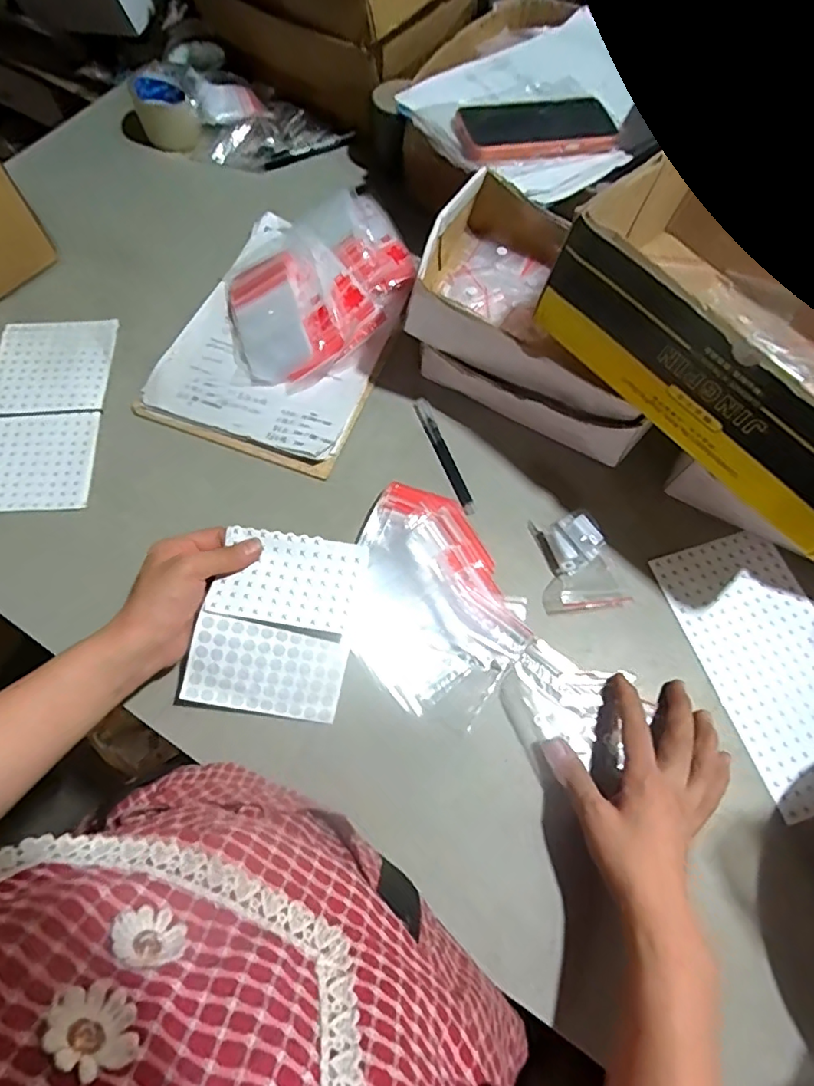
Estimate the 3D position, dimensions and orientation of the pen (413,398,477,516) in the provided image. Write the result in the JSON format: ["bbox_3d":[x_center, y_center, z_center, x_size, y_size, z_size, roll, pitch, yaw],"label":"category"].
[{"bbox_3d":[0.037,-0.088,0.547,0.015,0.010,0.136,-19,69,-8],"label":"pen"}]

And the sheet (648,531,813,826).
[{"bbox_3d":[0.320,0.102,0.477,0.124,0.006,0.229,-18,69,-8],"label":"sheet"}]

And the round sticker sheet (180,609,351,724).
[{"bbox_3d":[-0.113,0.103,0.441,0.122,0.004,0.070,13,90,-7],"label":"round sticker sheet"}]

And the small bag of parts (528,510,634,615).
[{"bbox_3d":[0.158,0.014,0.492,0.073,0.032,0.091,-7,68,-4],"label":"small bag of parts"}]

